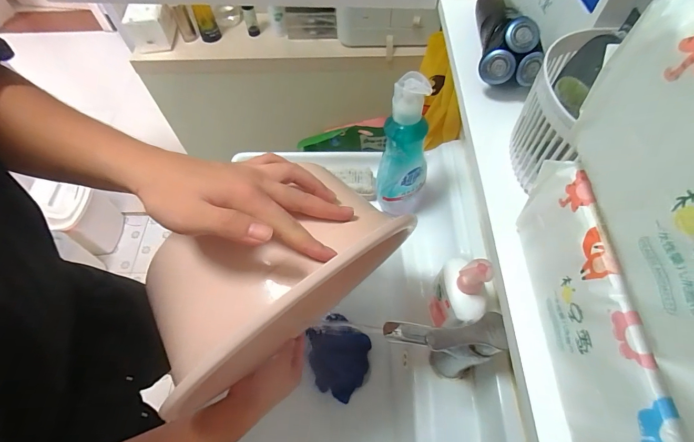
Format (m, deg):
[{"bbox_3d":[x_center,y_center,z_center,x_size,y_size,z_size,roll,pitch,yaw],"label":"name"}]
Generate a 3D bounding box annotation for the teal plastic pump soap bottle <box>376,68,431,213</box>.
[{"bbox_3d":[0.095,-0.106,0.568,0.082,0.266,0.060,21,60,10],"label":"teal plastic pump soap bottle"}]

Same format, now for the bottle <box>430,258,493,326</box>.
[{"bbox_3d":[0.165,0.107,0.512,0.050,0.167,0.095,-4,59,-4],"label":"bottle"}]

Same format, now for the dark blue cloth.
[{"bbox_3d":[-0.019,0.254,0.660,0.131,0.045,0.123,36,64,18],"label":"dark blue cloth"}]

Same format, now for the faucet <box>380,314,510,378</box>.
[{"bbox_3d":[0.123,0.170,0.469,0.139,0.215,0.053,2,59,-1],"label":"faucet"}]

